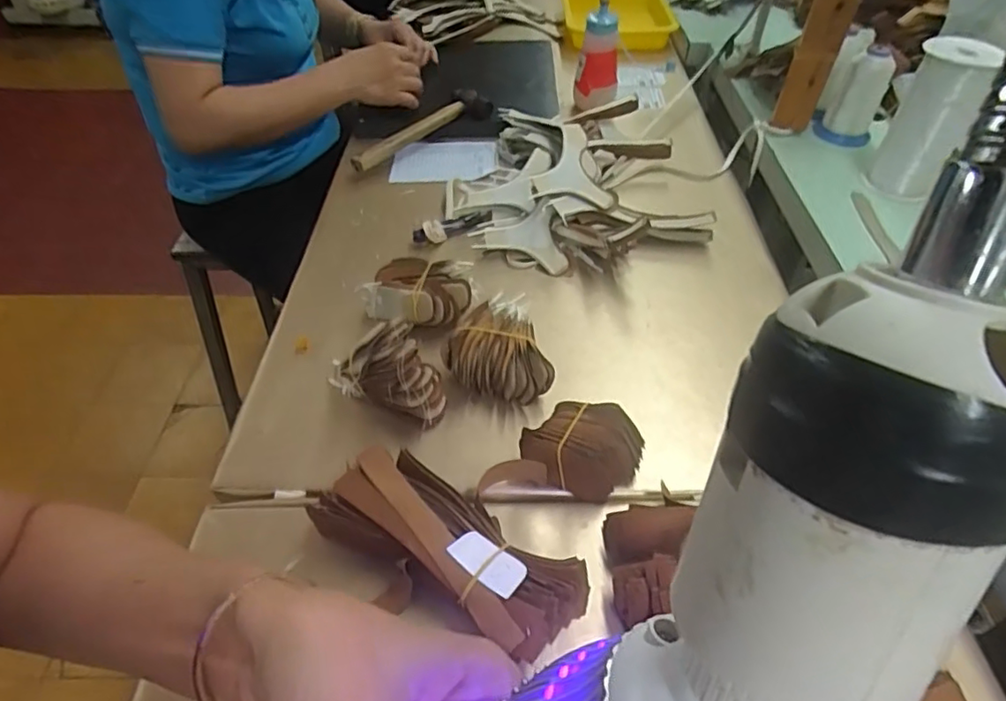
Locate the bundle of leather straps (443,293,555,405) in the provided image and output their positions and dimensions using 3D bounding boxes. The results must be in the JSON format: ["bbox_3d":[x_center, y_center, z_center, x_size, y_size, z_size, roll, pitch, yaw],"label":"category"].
[{"bbox_3d":[-0.008,0.006,0.538,0.086,0.050,0.098,-11,48,-10],"label":"bundle of leather straps"}]

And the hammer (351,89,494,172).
[{"bbox_3d":[-0.117,-0.301,0.831,0.219,0.048,0.064,-29,53,-24],"label":"hammer"}]

